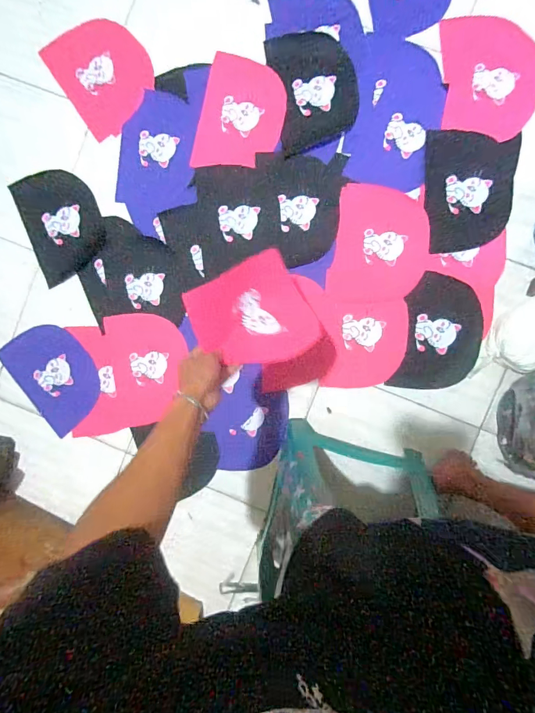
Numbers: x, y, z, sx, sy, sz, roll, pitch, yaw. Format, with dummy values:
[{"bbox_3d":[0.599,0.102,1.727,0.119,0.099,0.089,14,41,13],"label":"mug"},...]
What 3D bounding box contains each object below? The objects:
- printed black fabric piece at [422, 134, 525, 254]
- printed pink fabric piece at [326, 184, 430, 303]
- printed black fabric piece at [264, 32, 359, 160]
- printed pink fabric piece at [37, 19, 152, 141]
[{"bbox_3d":[0.490,-0.398,0.923,0.213,0.006,0.283,-2,90,6],"label":"printed black fabric piece"},{"bbox_3d":[0.276,-0.267,0.949,0.223,0.012,0.281,9,92,6],"label":"printed pink fabric piece"},{"bbox_3d":[0.114,-0.657,0.948,0.196,0.009,0.281,-11,90,6],"label":"printed black fabric piece"},{"bbox_3d":[-0.425,-0.738,1.005,0.225,0.015,0.295,-34,86,2],"label":"printed pink fabric piece"}]

